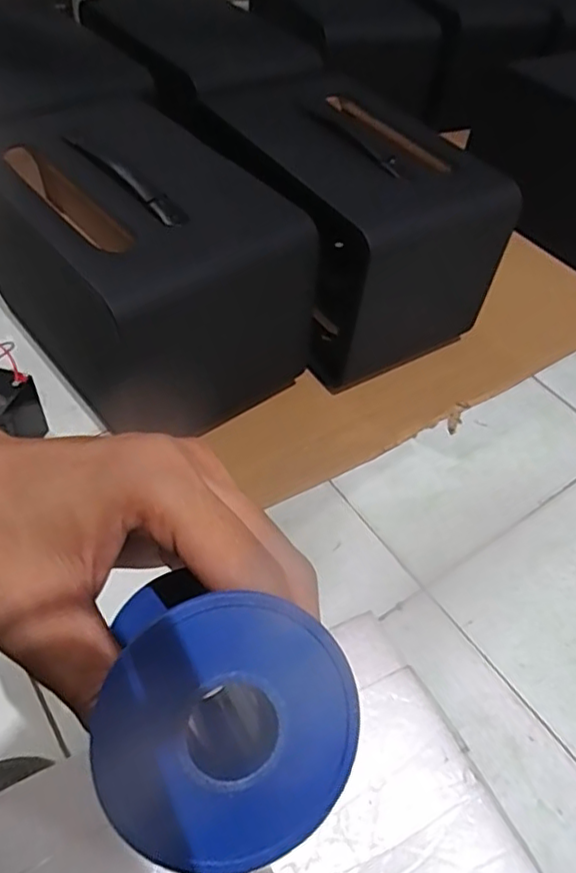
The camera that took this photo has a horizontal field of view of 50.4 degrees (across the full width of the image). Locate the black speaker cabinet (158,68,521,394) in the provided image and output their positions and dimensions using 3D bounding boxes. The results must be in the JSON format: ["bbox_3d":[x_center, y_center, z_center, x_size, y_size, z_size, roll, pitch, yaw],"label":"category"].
[{"bbox_3d":[0.064,-0.335,0.948,0.288,0.273,0.458,-23,56,-22],"label":"black speaker cabinet"}]

